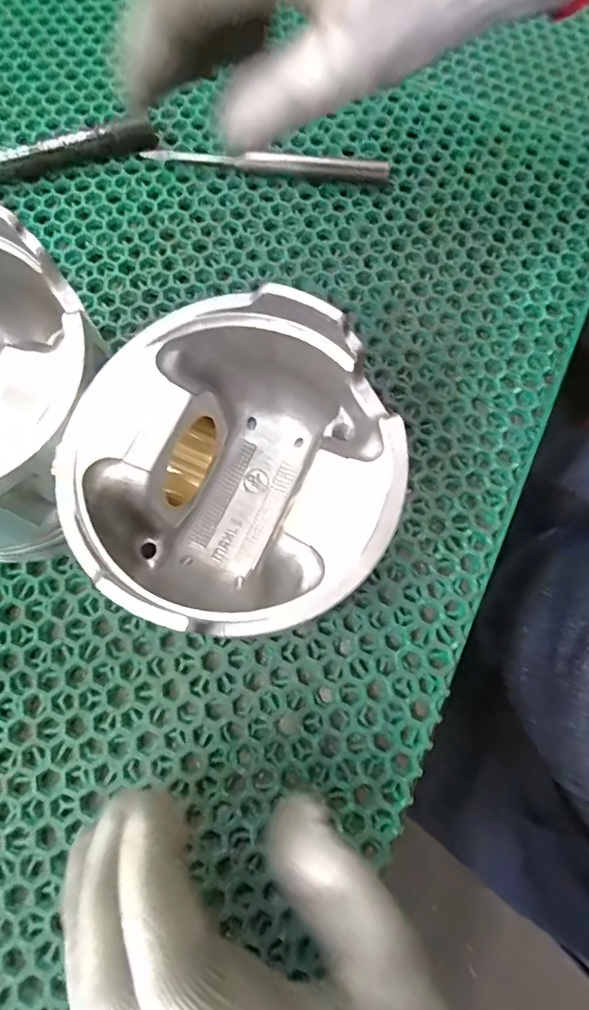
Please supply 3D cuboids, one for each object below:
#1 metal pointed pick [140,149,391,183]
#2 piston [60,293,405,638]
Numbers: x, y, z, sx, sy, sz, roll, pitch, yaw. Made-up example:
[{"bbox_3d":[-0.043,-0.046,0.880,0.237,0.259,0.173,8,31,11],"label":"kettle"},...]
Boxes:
[{"bbox_3d":[-0.016,-0.203,0.306,0.143,0.012,0.006,7,74,0],"label":"metal pointed pick"},{"bbox_3d":[-0.020,-0.005,0.205,0.106,0.101,0.106,-17,75,-6],"label":"piston"}]

